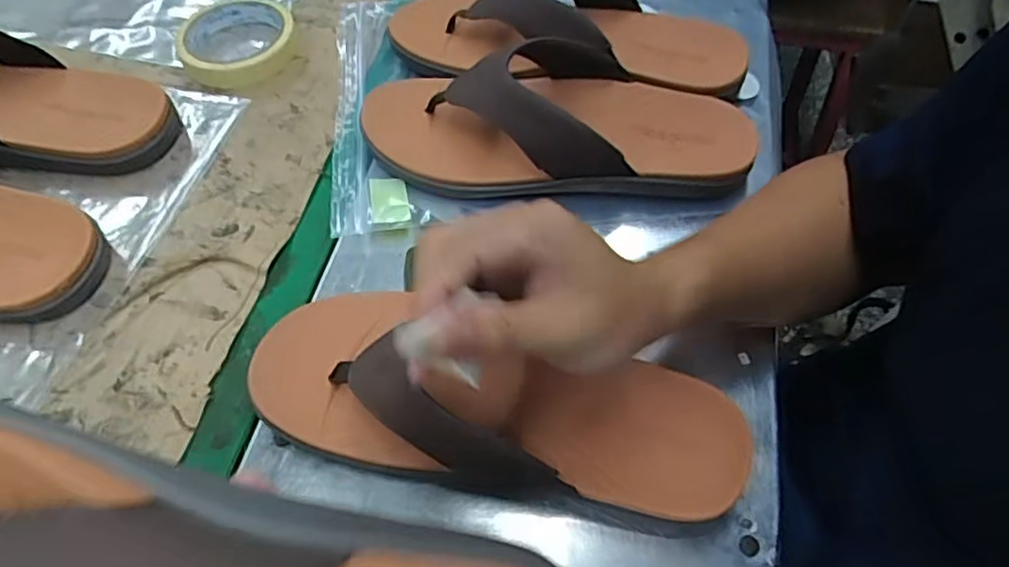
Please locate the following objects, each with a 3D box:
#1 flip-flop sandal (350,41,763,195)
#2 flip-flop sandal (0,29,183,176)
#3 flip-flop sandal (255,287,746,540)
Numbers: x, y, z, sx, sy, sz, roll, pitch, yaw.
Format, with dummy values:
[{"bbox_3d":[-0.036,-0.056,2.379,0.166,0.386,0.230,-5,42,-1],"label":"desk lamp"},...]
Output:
[{"bbox_3d":[0.041,-0.124,0.456,0.282,0.069,0.108,1,57,1],"label":"flip-flop sandal"},{"bbox_3d":[-0.407,-0.147,0.469,0.306,0.071,0.104,7,57,5],"label":"flip-flop sandal"},{"bbox_3d":[-0.005,0.063,0.341,0.261,0.061,0.093,12,58,8],"label":"flip-flop sandal"}]

